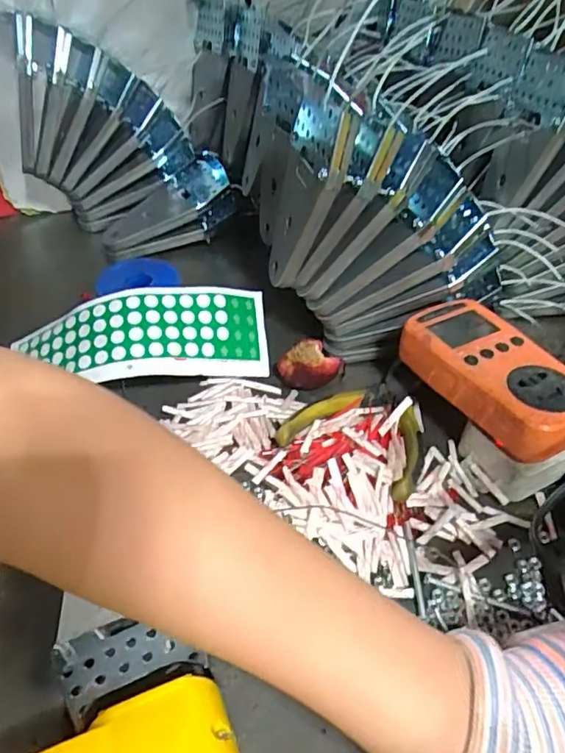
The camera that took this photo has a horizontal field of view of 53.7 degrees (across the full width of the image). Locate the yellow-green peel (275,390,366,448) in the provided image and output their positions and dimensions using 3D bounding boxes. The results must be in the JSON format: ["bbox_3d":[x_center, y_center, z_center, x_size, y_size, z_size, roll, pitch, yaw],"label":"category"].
[{"bbox_3d":[0.026,0.026,0.398,0.076,0.012,0.015,-27,50,-27],"label":"yellow-green peel"}]

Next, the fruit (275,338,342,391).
[{"bbox_3d":[0.022,-0.010,0.430,0.044,0.025,0.032,-24,49,-24],"label":"fruit"}]

